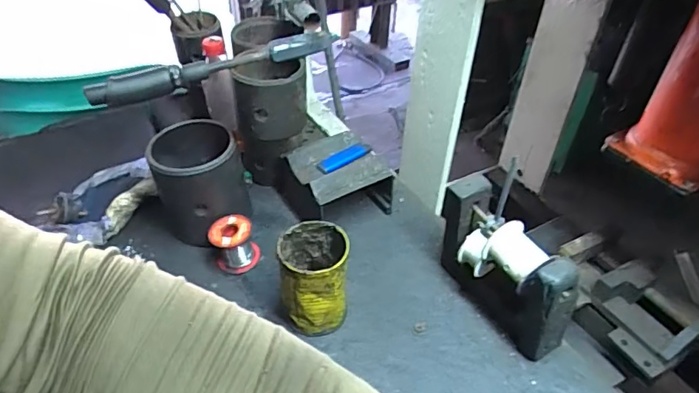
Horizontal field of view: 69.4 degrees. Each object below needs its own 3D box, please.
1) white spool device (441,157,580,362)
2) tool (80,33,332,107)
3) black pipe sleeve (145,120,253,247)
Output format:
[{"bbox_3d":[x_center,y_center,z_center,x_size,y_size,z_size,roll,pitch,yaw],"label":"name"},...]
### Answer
[{"bbox_3d":[0.171,0.080,0.556,0.060,0.150,0.158,-18,45,-22],"label":"white spool device"},{"bbox_3d":[-0.144,-0.141,0.558,0.269,0.043,0.023,-15,44,-19],"label":"tool"},{"bbox_3d":[-0.194,-0.012,0.662,0.107,0.130,0.120,-19,45,-22],"label":"black pipe sleeve"}]

